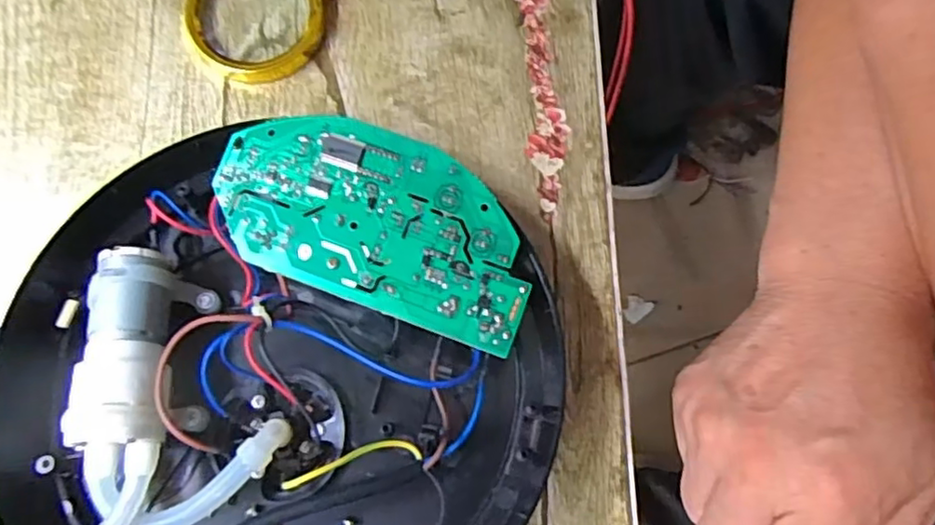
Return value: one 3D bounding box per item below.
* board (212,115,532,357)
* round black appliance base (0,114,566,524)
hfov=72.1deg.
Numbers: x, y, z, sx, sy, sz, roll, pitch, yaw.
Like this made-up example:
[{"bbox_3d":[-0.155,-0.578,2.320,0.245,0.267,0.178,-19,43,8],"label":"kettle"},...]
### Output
[{"bbox_3d":[-0.039,-0.020,0.274,0.140,0.011,0.073,20,77,1],"label":"board"},{"bbox_3d":[-0.076,0.043,0.268,0.219,0.066,0.207,0,79,-1],"label":"round black appliance base"}]

